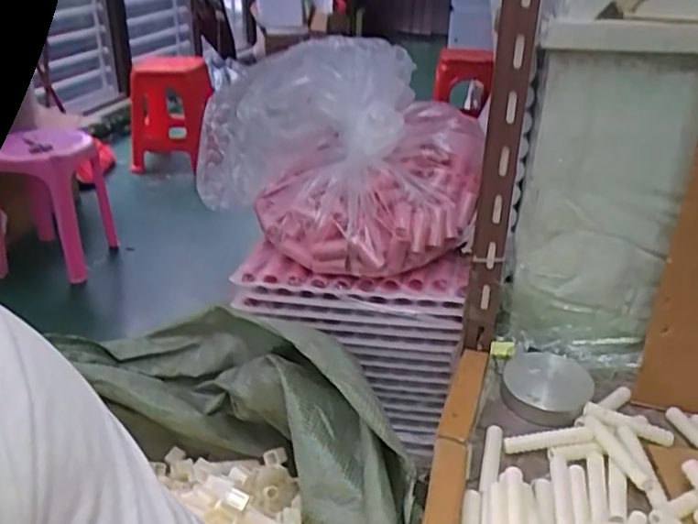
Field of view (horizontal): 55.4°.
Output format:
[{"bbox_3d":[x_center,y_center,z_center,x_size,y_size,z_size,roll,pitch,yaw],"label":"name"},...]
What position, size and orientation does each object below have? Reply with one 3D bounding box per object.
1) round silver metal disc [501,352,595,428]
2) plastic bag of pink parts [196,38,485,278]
[{"bbox_3d":[0.196,0.124,0.663,0.084,0.019,0.097,14,30,24],"label":"round silver metal disc"},{"bbox_3d":[0.000,-0.155,0.858,0.270,0.213,0.348,-23,35,-38],"label":"plastic bag of pink parts"}]

